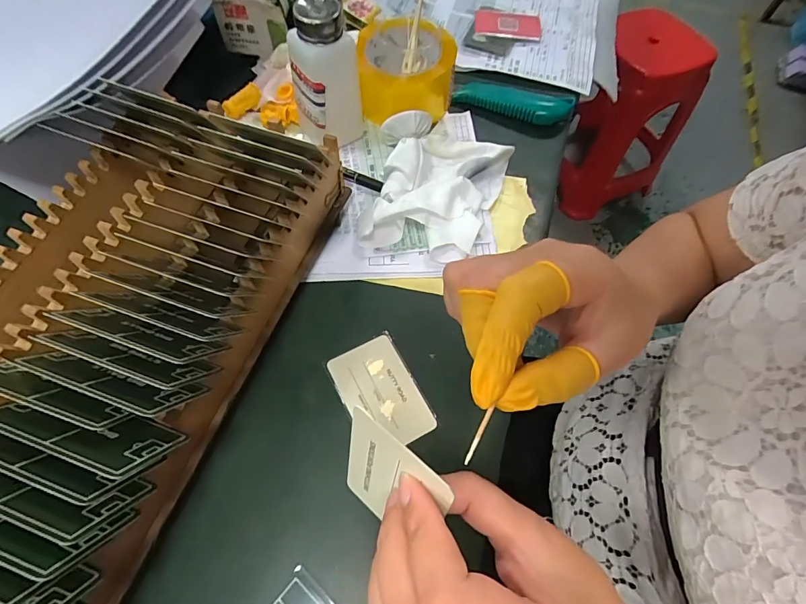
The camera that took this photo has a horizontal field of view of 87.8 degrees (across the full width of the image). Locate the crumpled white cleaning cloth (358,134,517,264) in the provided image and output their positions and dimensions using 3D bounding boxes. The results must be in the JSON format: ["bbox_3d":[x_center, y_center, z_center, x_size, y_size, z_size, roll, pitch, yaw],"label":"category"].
[{"bbox_3d":[0.033,-0.107,0.400,0.104,0.032,0.148,21,62,8],"label":"crumpled white cleaning cloth"}]

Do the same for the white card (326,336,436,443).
[{"bbox_3d":[-0.017,0.070,0.321,0.053,0.004,0.083,-26,66,-16],"label":"white card"}]

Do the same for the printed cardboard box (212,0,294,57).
[{"bbox_3d":[-0.160,-0.318,0.460,0.074,0.062,0.055,5,62,-1],"label":"printed cardboard box"}]

